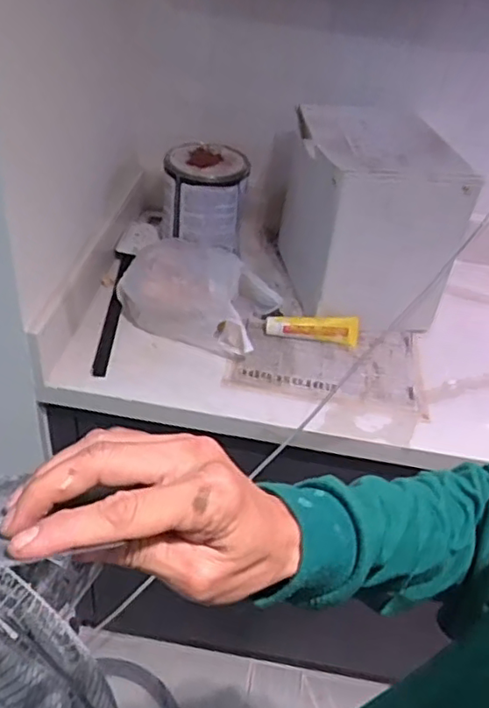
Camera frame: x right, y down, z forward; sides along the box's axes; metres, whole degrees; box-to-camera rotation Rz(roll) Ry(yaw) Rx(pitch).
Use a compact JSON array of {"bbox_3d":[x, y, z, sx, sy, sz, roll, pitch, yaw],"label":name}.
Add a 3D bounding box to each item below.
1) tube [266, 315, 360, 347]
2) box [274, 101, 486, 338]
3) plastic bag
[{"bbox_3d":[0.121,-0.046,1.092,0.164,0.033,0.039,5,39,-4],"label":"tube"},{"bbox_3d":[0.221,-0.264,1.150,0.271,0.291,0.313,2,40,-6],"label":"box"},{"bbox_3d":[-0.075,-0.102,1.099,0.256,0.099,0.189,18,40,12],"label":"plastic bag"}]

